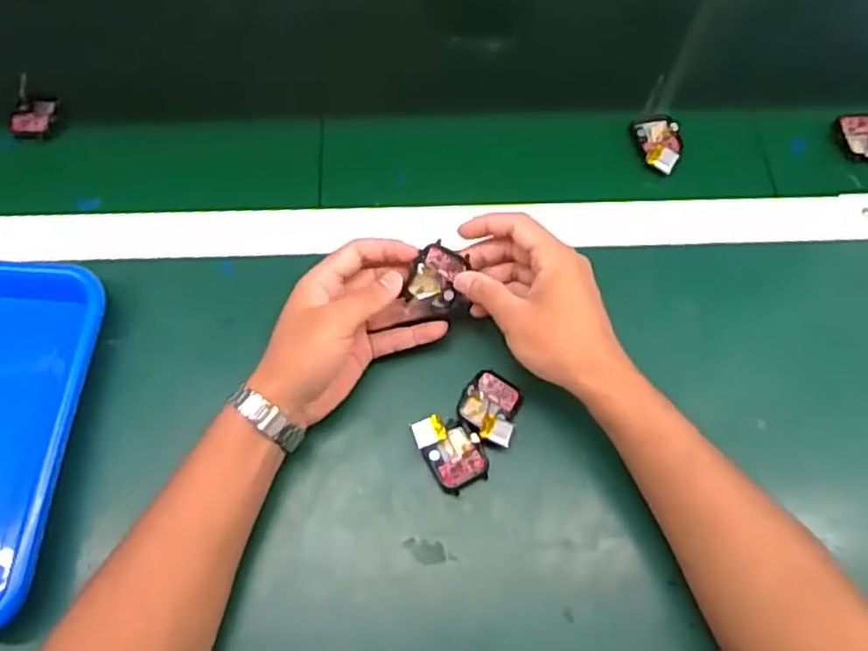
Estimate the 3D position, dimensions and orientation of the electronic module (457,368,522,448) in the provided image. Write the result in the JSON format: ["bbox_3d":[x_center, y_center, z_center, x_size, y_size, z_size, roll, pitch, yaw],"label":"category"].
[{"bbox_3d":[0.041,0.056,0.491,0.041,0.014,0.049,25,71,9],"label":"electronic module"}]

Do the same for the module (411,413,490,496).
[{"bbox_3d":[0.012,0.087,0.486,0.039,0.010,0.054,-29,72,-11],"label":"module"}]

